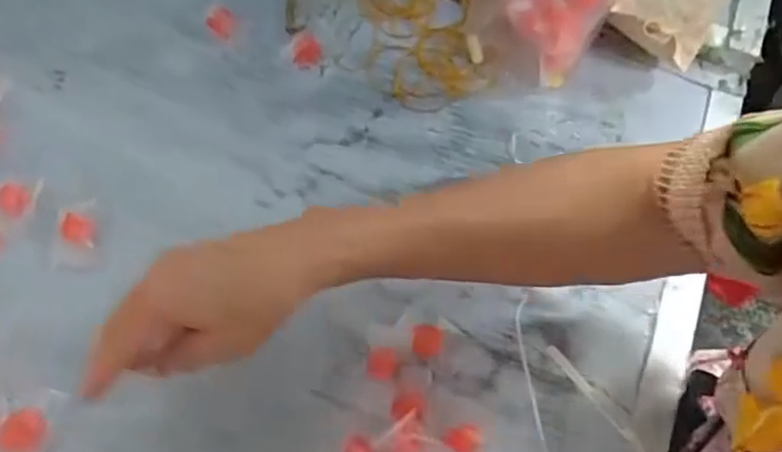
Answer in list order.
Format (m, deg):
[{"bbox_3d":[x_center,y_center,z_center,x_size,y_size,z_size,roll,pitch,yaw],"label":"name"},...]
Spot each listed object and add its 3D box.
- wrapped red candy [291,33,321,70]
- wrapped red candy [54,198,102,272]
[{"bbox_3d":[-0.069,-0.142,0.534,0.023,0.008,0.029,-19,63,-8],"label":"wrapped red candy"},{"bbox_3d":[-0.222,0.007,0.467,0.031,0.008,0.053,-14,63,-6],"label":"wrapped red candy"}]

